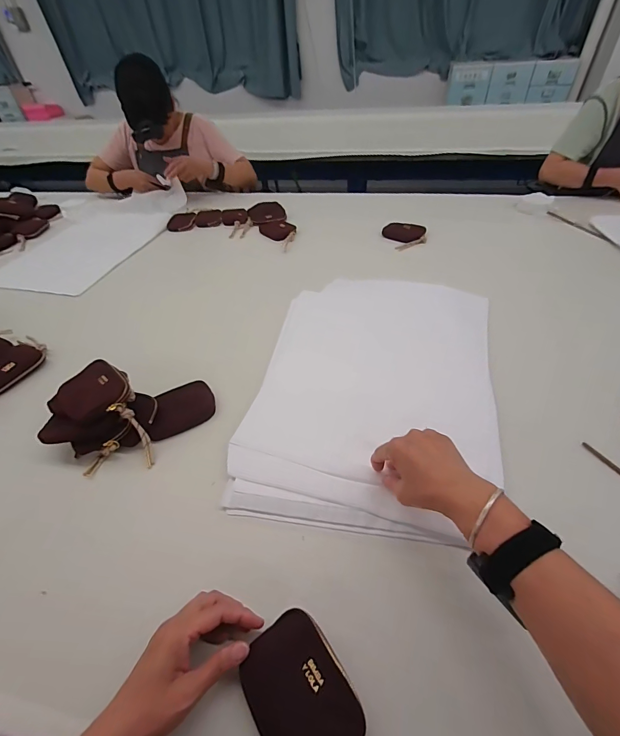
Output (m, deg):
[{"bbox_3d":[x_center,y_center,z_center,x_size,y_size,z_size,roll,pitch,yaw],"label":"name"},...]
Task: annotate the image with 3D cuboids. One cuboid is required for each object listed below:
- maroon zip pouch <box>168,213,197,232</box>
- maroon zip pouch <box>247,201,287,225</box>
[{"bbox_3d":[-0.427,-0.489,1.163,0.086,0.014,0.122,-7,44,-3],"label":"maroon zip pouch"},{"bbox_3d":[-0.148,-0.524,1.166,0.122,0.015,0.177,-8,44,-5],"label":"maroon zip pouch"}]

